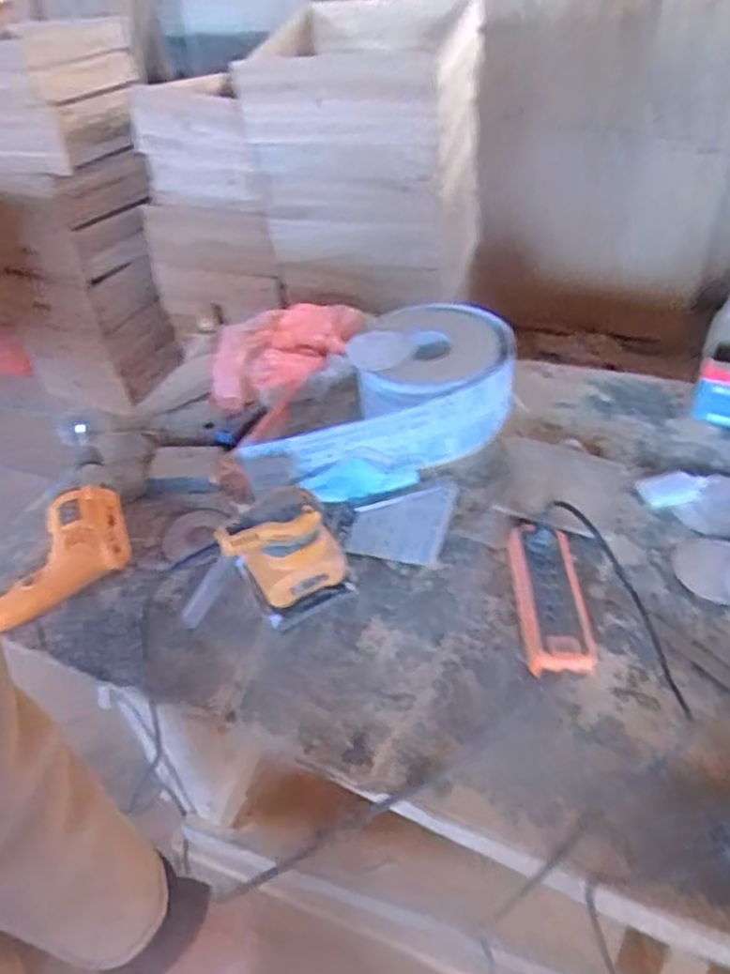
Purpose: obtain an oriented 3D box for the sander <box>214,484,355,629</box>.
[{"bbox_3d":[-0.092,0.077,0.812,0.126,0.131,0.093,-25,46,-20],"label":"sander"}]

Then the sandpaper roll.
[{"bbox_3d":[0.026,-0.116,1.012,0.417,0.124,0.222,-29,47,-23],"label":"sandpaper roll"}]

